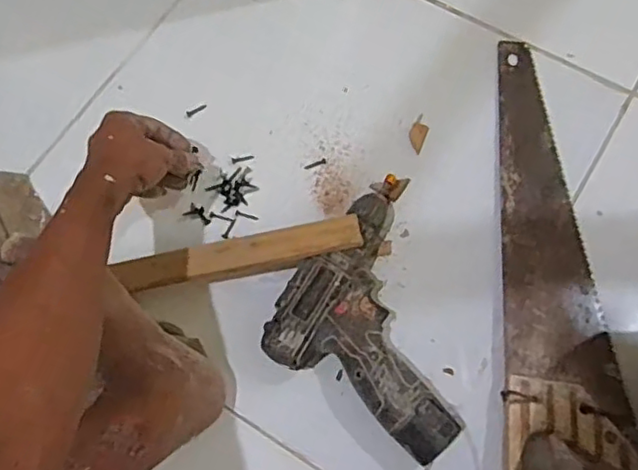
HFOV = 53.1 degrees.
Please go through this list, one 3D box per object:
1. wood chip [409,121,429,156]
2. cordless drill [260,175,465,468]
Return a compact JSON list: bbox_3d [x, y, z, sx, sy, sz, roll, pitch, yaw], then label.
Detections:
[{"bbox_3d":[0.106,-0.105,0.685,0.018,0.004,0.034,23,73,10],"label":"wood chip"},{"bbox_3d":[0.075,0.069,0.595,0.189,0.053,0.203,32,75,12],"label":"cordless drill"}]

